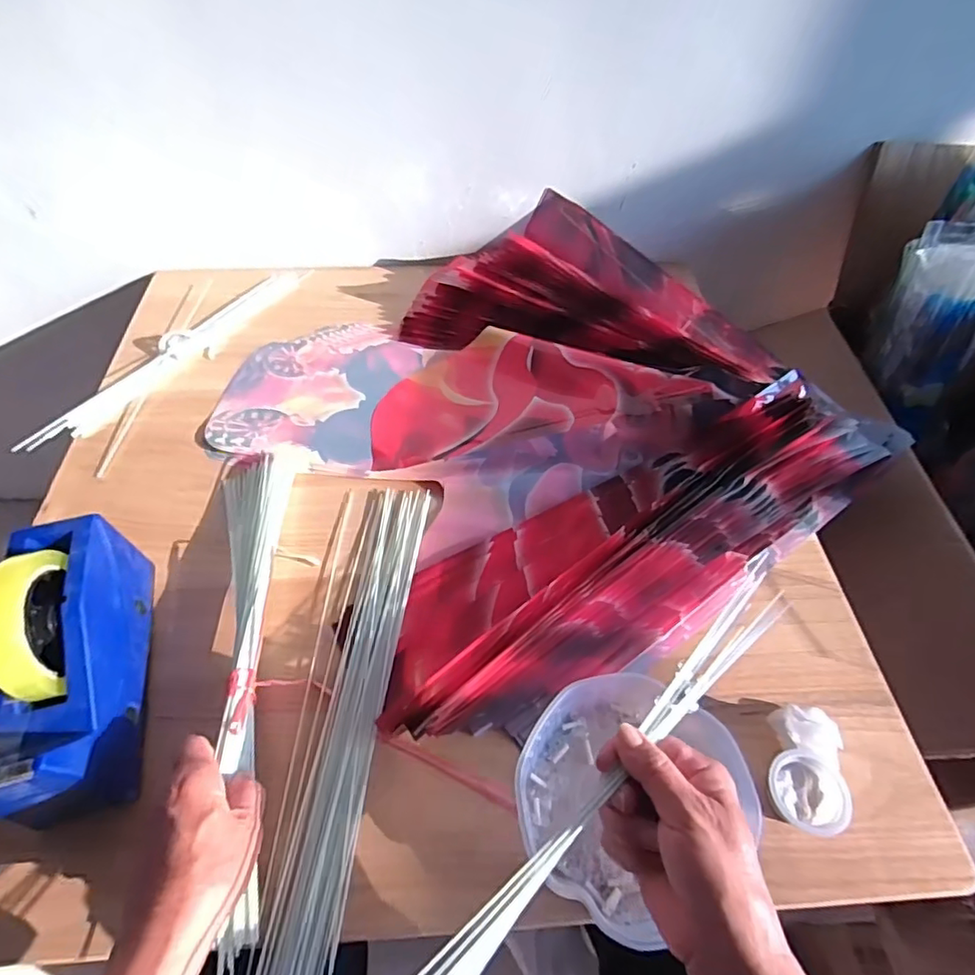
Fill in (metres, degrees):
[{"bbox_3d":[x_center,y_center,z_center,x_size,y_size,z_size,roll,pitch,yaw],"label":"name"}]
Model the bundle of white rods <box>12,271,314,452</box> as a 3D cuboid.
[{"bbox_3d":[-0.374,-0.171,0.699,0.050,0.016,0.398,27,57,18],"label":"bundle of white rods"}]

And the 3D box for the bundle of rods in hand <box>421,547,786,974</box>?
[{"bbox_3d":[0.052,0.182,0.309,0.436,0.019,0.033,-38,62,-25],"label":"bundle of rods in hand"}]

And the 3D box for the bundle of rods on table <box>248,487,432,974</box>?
[{"bbox_3d":[-0.113,0.169,0.459,0.079,0.008,0.405,3,53,0],"label":"bundle of rods on table"}]

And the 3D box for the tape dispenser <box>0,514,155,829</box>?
[{"bbox_3d":[-0.306,0.122,0.412,0.068,0.129,0.201,-9,54,-8],"label":"tape dispenser"}]

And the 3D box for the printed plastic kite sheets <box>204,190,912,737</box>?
[{"bbox_3d":[0.038,-0.088,0.624,0.576,0.072,0.564,-31,60,-22],"label":"printed plastic kite sheets"}]

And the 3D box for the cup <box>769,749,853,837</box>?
[{"bbox_3d":[0.232,0.226,0.416,0.052,0.032,0.051,1,53,-1],"label":"cup"}]

